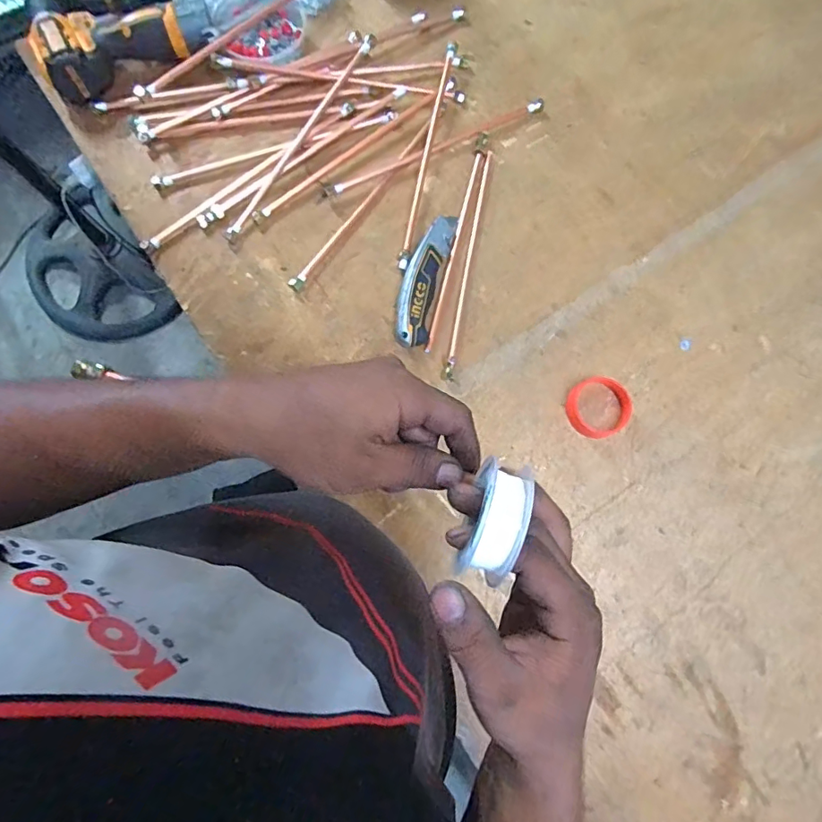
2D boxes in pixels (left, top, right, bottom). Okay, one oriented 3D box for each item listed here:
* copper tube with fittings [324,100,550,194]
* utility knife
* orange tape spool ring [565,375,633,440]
[{"bbox_3d":[0.032,-0.328,0.623,0.298,0.009,0.016,-26,81,-6],"label":"copper tube with fittings"},{"bbox_3d":[0.015,-0.157,0.588,0.044,0.023,0.171,14,80,1],"label":"utility knife"},{"bbox_3d":[0.213,-0.004,0.564,0.069,0.016,0.068,0,80,-1],"label":"orange tape spool ring"}]

